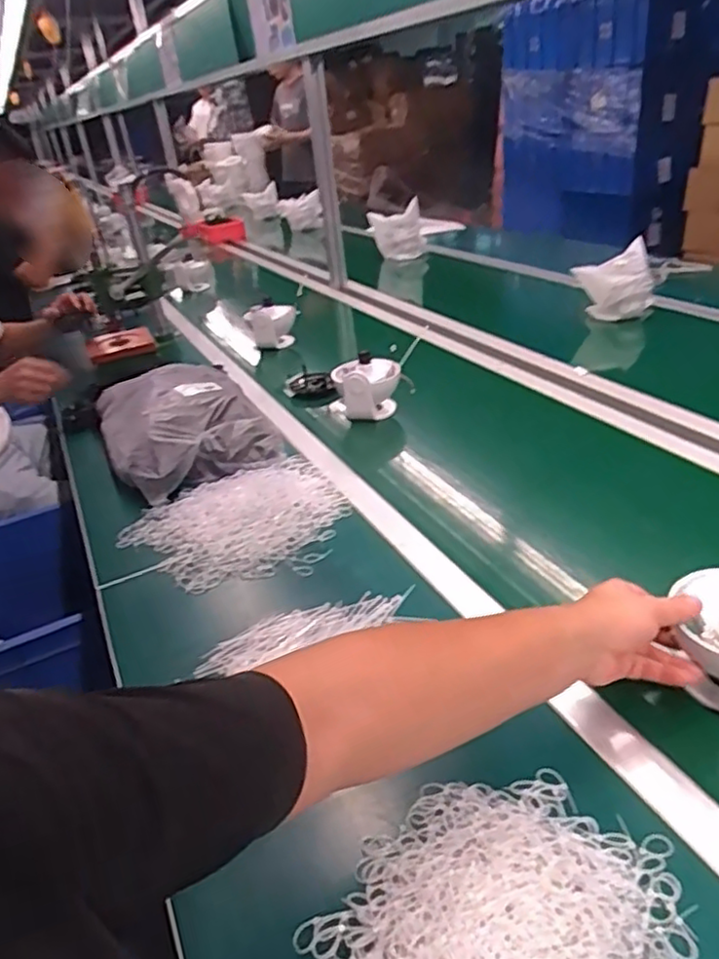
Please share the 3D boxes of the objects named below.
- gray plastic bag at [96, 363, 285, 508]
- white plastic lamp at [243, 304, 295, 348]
[{"bbox_3d":[-0.310,-0.098,1.116,0.246,0.111,0.342,-23,32,-21],"label":"gray plastic bag"},{"bbox_3d":[-0.215,-0.370,1.606,0.120,0.101,0.056,-9,30,1],"label":"white plastic lamp"}]

